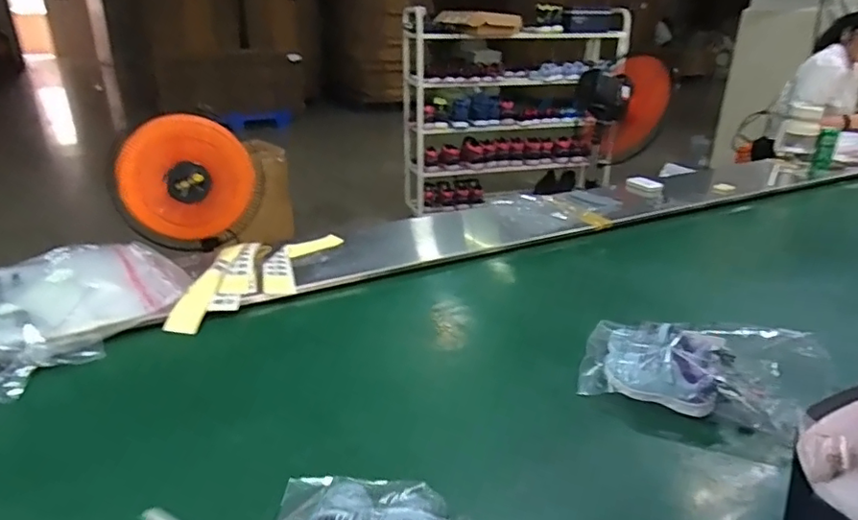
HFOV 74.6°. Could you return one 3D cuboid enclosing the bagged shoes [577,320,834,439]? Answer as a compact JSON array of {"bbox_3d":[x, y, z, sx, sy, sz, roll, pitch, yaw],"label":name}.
[{"bbox_3d":[0.412,0.148,0.843,0.331,0.085,0.195,12,27,22],"label":"bagged shoes"}]

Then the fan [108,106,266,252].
[{"bbox_3d":[-0.558,-0.169,1.334,0.327,0.330,0.129,-12,28,-26],"label":"fan"}]

